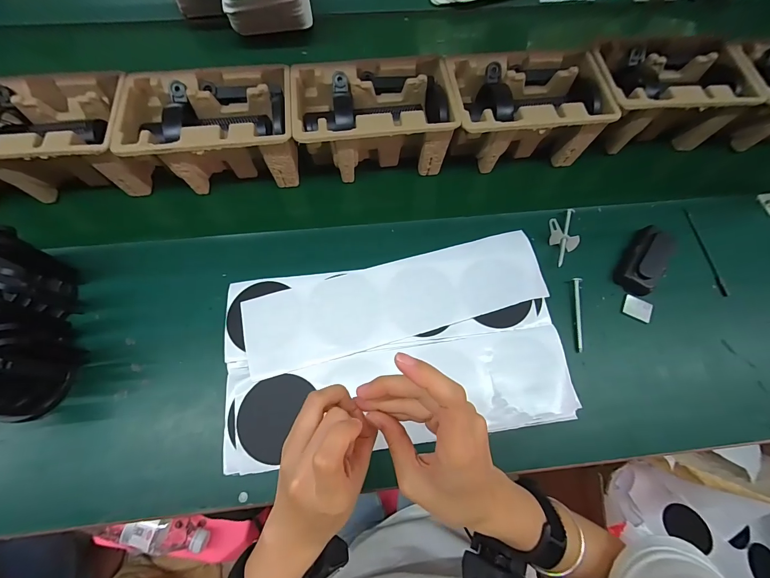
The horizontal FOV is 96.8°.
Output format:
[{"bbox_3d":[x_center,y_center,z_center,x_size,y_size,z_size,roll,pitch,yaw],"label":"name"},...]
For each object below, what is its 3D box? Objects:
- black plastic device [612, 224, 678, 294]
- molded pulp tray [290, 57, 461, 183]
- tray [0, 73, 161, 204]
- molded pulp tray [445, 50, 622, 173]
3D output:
[{"bbox_3d":[0.370,-0.045,0.481,0.050,0.025,0.110,37,73,12],"label":"black plastic device"},{"bbox_3d":[-0.018,-0.254,0.520,0.218,0.098,0.141,-8,69,-4],"label":"molded pulp tray"},{"bbox_3d":[-0.462,-0.214,0.491,0.244,0.098,0.143,-3,69,-2],"label":"tray"},{"bbox_3d":[0.209,-0.274,0.533,0.224,0.102,0.148,-5,69,-3],"label":"molded pulp tray"}]

